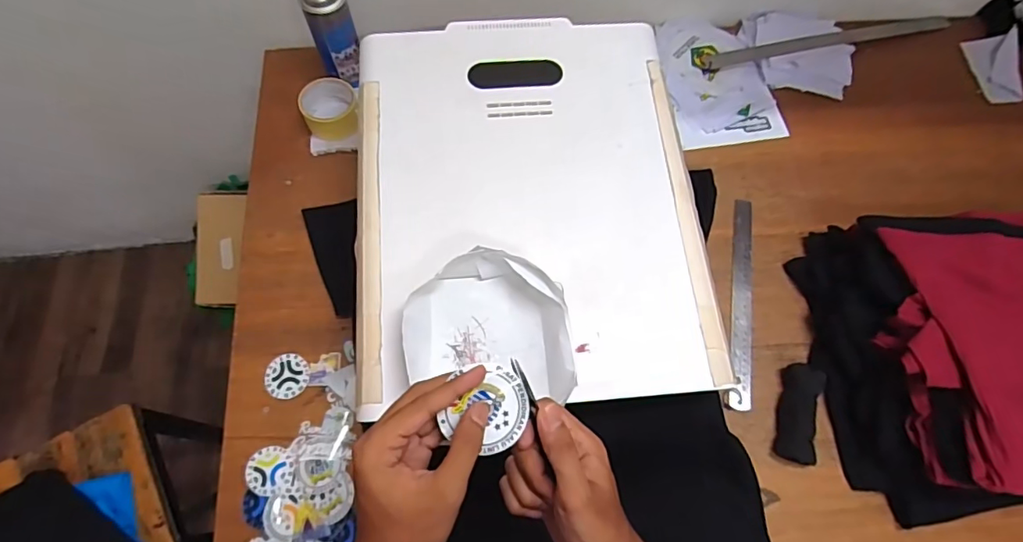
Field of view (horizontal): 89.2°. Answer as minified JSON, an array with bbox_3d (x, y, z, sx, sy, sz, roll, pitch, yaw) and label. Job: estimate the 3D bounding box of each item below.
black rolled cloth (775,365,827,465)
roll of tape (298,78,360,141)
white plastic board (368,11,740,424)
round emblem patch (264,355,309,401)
[{"bbox_3d":[0.380,0.187,0.687,0.048,0.028,0.126,19,68,5],"label":"black rolled cloth"},{"bbox_3d":[-0.292,-0.260,0.837,0.087,0.045,0.089,1,68,-2],"label":"roll of tape"},{"bbox_3d":[0.018,-0.099,0.619,0.395,0.026,0.493,-4,68,-4],"label":"white plastic board"},{"bbox_3d":[-0.298,0.140,0.689,0.054,0.004,0.057,1,68,-2],"label":"round emblem patch"}]

